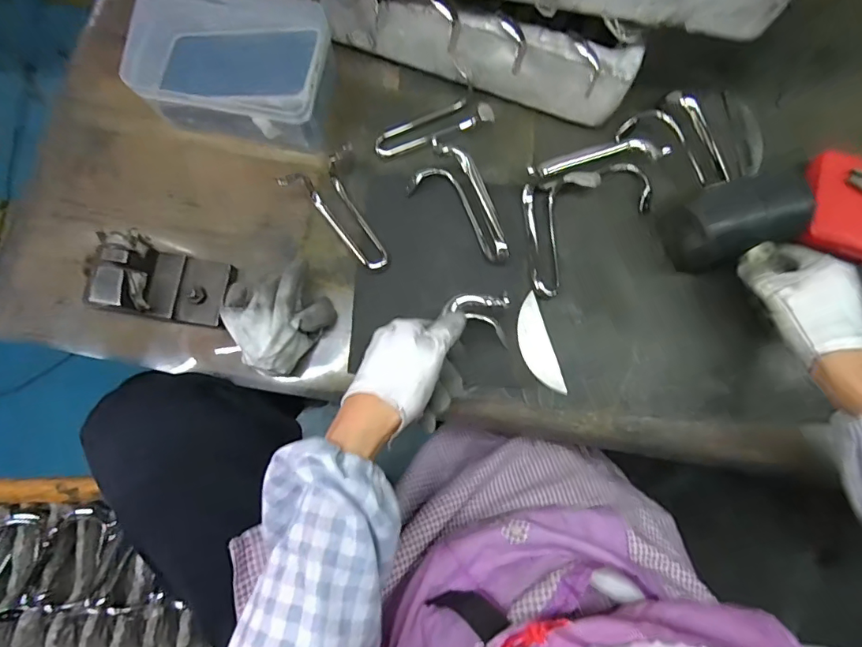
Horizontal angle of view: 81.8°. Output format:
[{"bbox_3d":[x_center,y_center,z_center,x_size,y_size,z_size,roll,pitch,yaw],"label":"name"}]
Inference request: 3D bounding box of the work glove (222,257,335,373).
[{"bbox_3d":[-0.135,0.000,0.453,0.092,0.068,0.076,-34,81,-7],"label":"work glove"}]

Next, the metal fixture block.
[{"bbox_3d":[-0.241,-0.036,0.453,0.095,0.071,0.061,3,79,0],"label":"metal fixture block"}]

